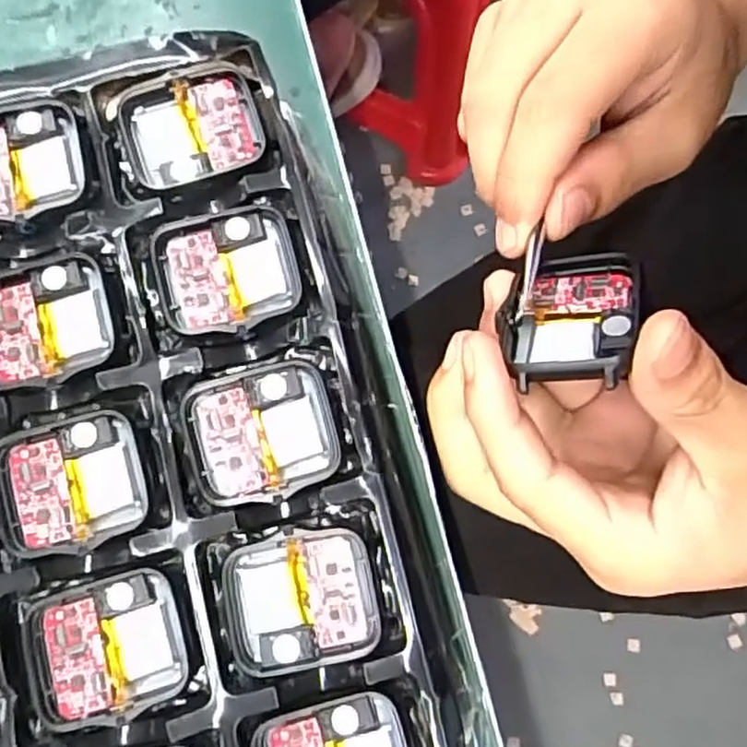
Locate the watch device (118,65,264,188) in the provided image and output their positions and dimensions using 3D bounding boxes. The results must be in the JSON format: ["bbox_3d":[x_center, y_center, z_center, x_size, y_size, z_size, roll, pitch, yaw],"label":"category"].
[{"bbox_3d":[-0.058,-0.078,0.228,0.043,0.007,0.034,-17,80,-4],"label":"watch device"}]

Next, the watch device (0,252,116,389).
[{"bbox_3d":[-0.102,-0.015,0.215,0.042,0.006,0.038,-13,80,-3],"label":"watch device"}]

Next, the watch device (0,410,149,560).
[{"bbox_3d":[-0.089,0.032,0.208,0.041,0.006,0.037,-12,80,-3],"label":"watch device"}]

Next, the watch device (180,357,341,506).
[{"bbox_3d":[-0.033,0.017,0.208,0.043,0.008,0.037,-14,80,-3],"label":"watch device"}]

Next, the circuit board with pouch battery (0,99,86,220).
[{"bbox_3d":[-0.114,-0.066,0.221,0.043,0.004,0.036,-13,80,-3],"label":"circuit board with pouch battery"}]

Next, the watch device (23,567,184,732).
[{"bbox_3d":[-0.076,0.078,0.201,0.042,0.007,0.037,-15,80,-3],"label":"watch device"}]

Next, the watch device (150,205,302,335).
[{"bbox_3d":[-0.045,-0.032,0.220,0.042,0.007,0.037,-12,80,-3],"label":"watch device"}]

